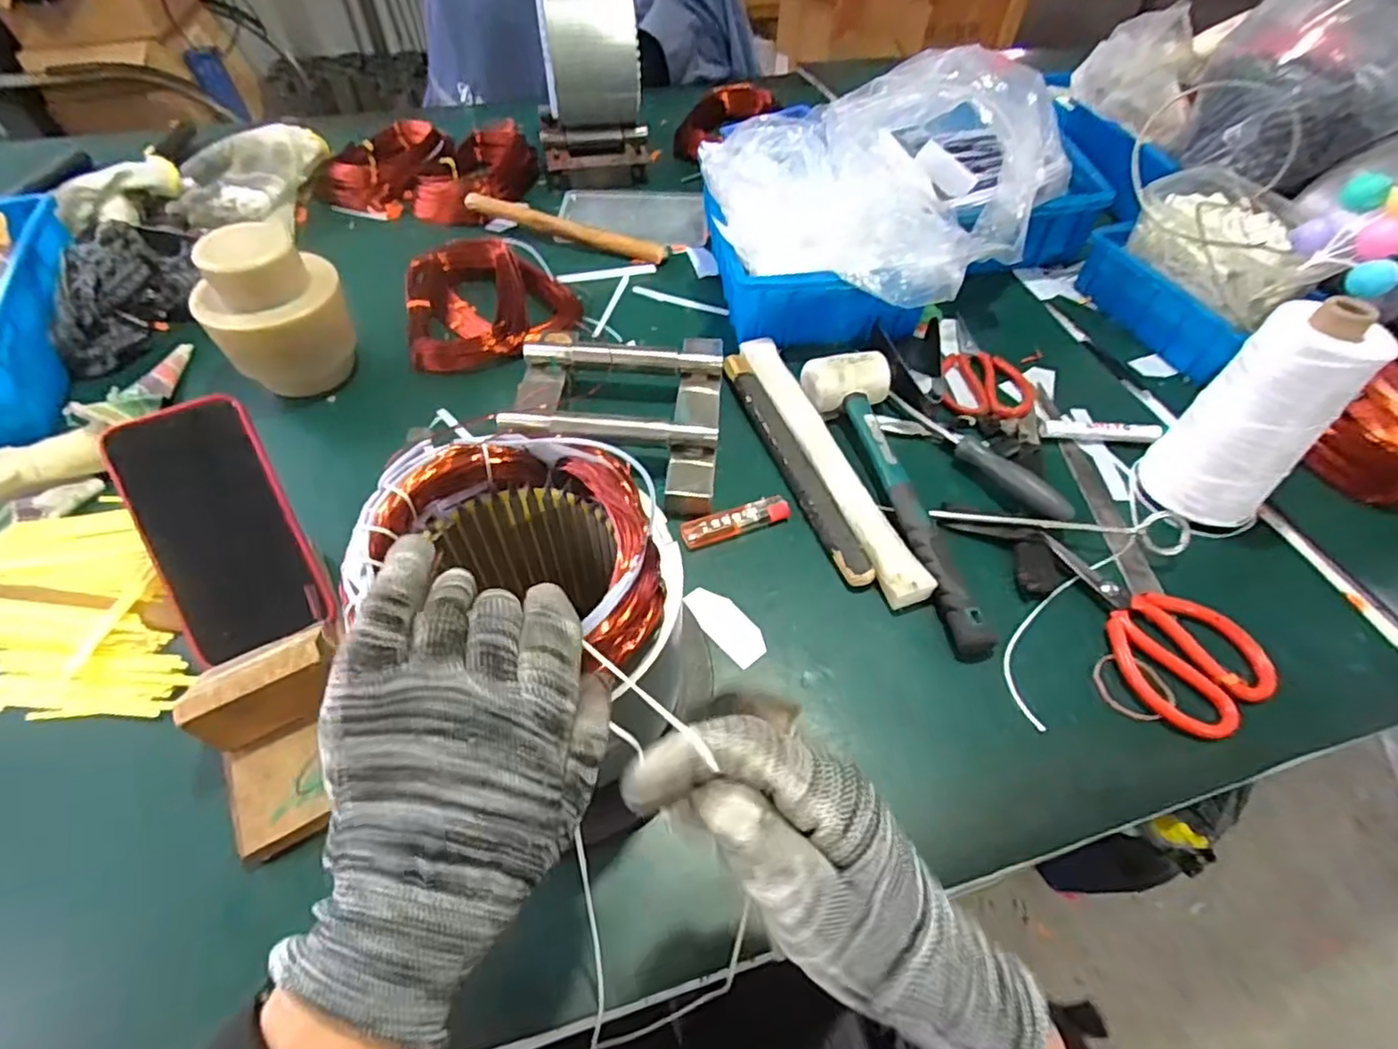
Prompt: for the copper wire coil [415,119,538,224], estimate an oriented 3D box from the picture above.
[{"bbox_3d":[-0.284,-0.444,0.818,0.111,0.054,0.165,15,53,10],"label":"copper wire coil"}]

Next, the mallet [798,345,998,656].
[{"bbox_3d":[0.162,-0.035,0.504,0.068,0.042,0.278,-12,53,-11],"label":"mallet"}]

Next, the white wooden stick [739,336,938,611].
[{"bbox_3d":[0.103,-0.058,0.542,0.033,0.023,0.295,-16,54,-13],"label":"white wooden stick"}]

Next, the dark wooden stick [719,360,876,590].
[{"bbox_3d":[0.077,-0.057,0.539,0.027,0.011,0.256,-15,54,-13],"label":"dark wooden stick"}]

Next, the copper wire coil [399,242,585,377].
[{"bbox_3d":[-0.207,-0.221,0.651,0.166,0.057,0.148,-12,53,-11],"label":"copper wire coil"}]

